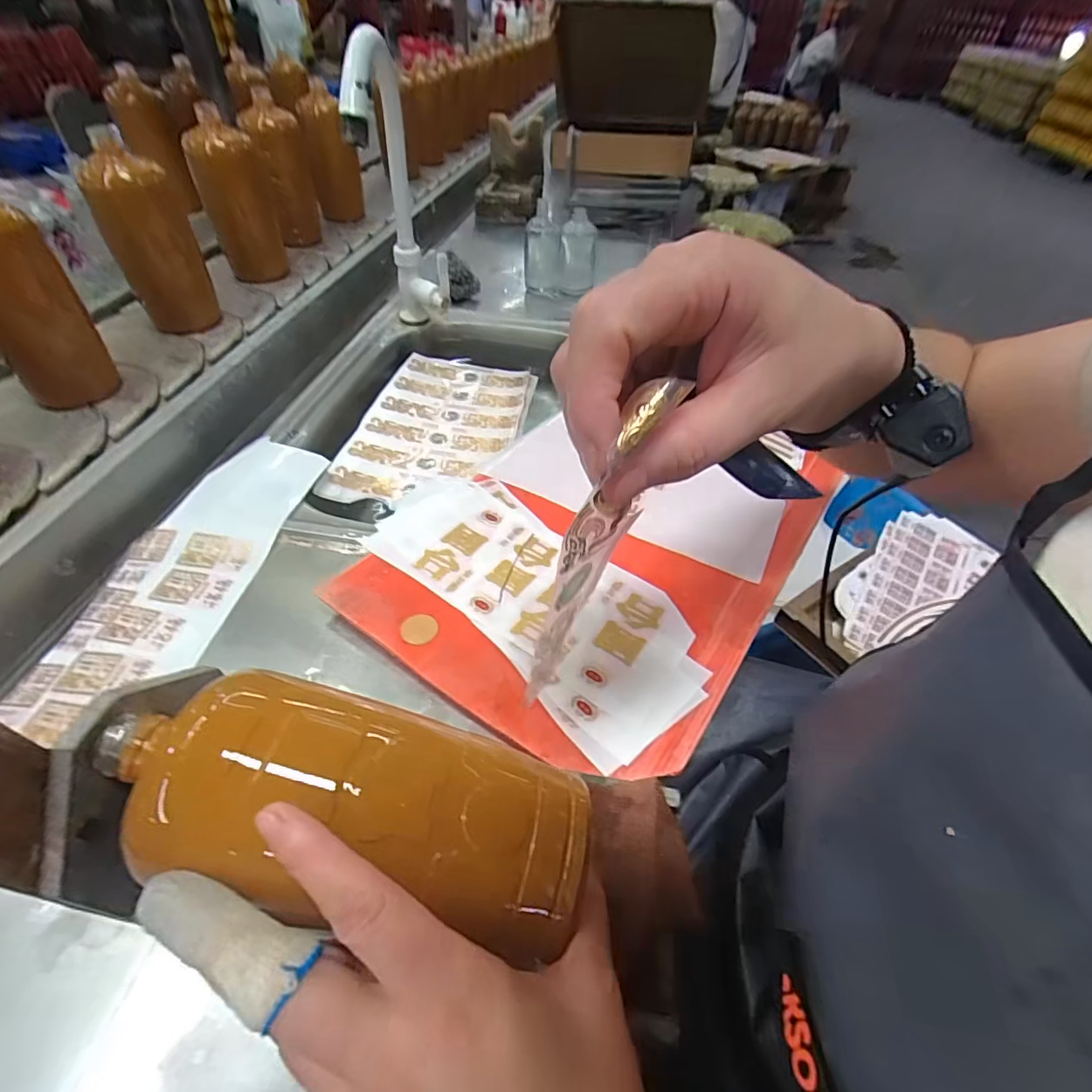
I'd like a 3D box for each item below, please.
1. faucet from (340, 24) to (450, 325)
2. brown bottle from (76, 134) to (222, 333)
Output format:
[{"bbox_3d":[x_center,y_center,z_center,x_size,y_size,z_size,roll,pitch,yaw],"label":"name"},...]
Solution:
[{"bbox_3d":[-0.160,-0.391,0.598,0.073,0.313,0.140,0,75,-2],"label":"faucet"},{"bbox_3d":[-0.436,-0.334,0.589,0.057,0.170,0.079,13,48,9],"label":"brown bottle"}]

